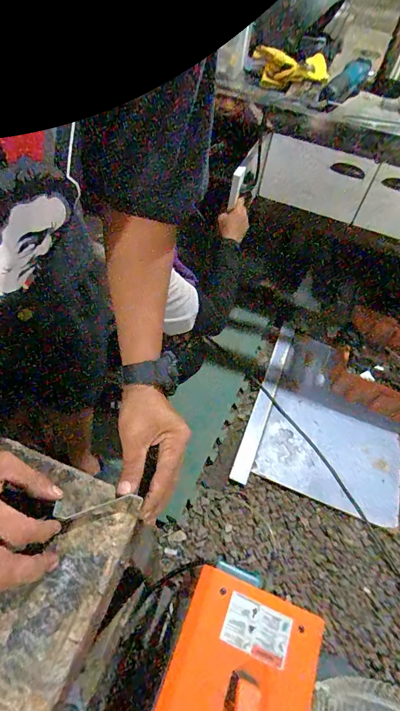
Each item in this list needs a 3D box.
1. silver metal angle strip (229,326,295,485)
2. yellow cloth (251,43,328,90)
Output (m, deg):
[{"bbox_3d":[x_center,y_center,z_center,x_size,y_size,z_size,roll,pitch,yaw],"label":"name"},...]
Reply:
[{"bbox_3d":[0.266,0.137,1.408,0.060,0.030,0.747,19,55,10],"label":"silver metal angle strip"},{"bbox_3d":[0.265,-0.851,1.073,0.220,0.055,0.114,8,96,1],"label":"yellow cloth"}]

